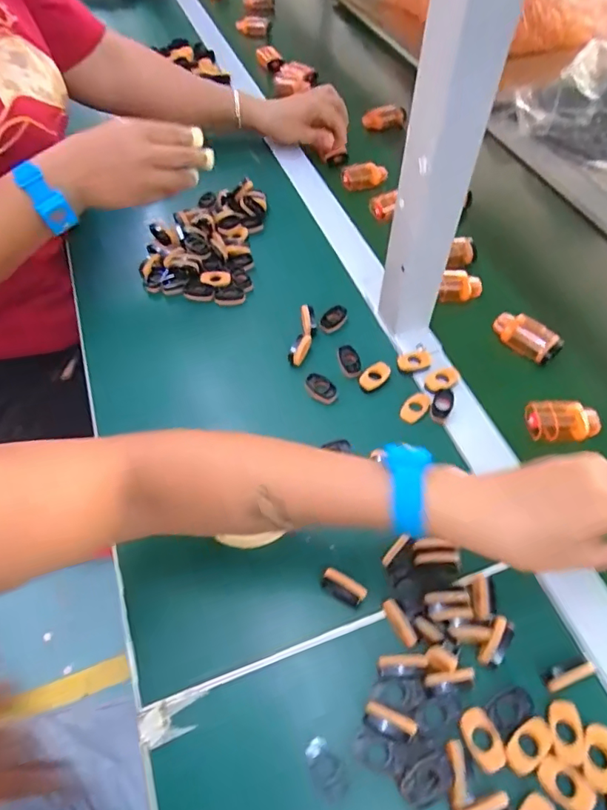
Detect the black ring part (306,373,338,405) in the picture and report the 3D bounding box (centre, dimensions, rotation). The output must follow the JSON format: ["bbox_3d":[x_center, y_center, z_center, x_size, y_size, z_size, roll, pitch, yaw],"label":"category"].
[{"bbox_3d":[0.016,-0.015,0.466,0.034,0.006,0.020,35,63,21],"label":"black ring part"}]

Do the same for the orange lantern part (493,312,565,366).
[{"bbox_3d":[0.231,-0.072,0.512,0.036,0.025,0.066,-36,63,-21],"label":"orange lantern part"}]

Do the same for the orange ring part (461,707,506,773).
[{"bbox_3d":[0.111,0.207,0.308,0.022,0.006,0.033,-22,59,-14],"label":"orange ring part"}]

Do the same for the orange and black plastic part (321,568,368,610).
[{"bbox_3d":[0.029,0.133,0.361,0.032,0.016,0.013,25,60,17],"label":"orange and black plastic part"}]

